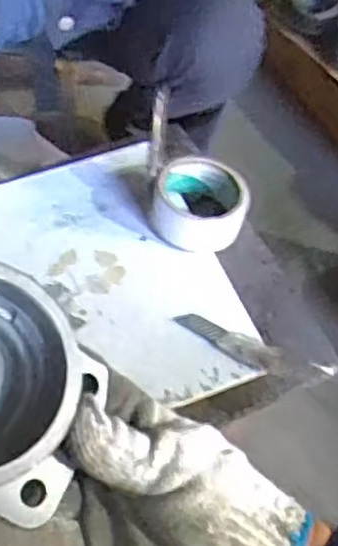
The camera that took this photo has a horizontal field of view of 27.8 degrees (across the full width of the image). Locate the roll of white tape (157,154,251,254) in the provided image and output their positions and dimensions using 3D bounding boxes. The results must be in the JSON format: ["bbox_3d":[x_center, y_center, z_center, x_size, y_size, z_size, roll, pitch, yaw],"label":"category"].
[{"bbox_3d":[0.035,-0.073,0.697,0.091,0.047,0.087,0,56,0],"label":"roll of white tape"}]

